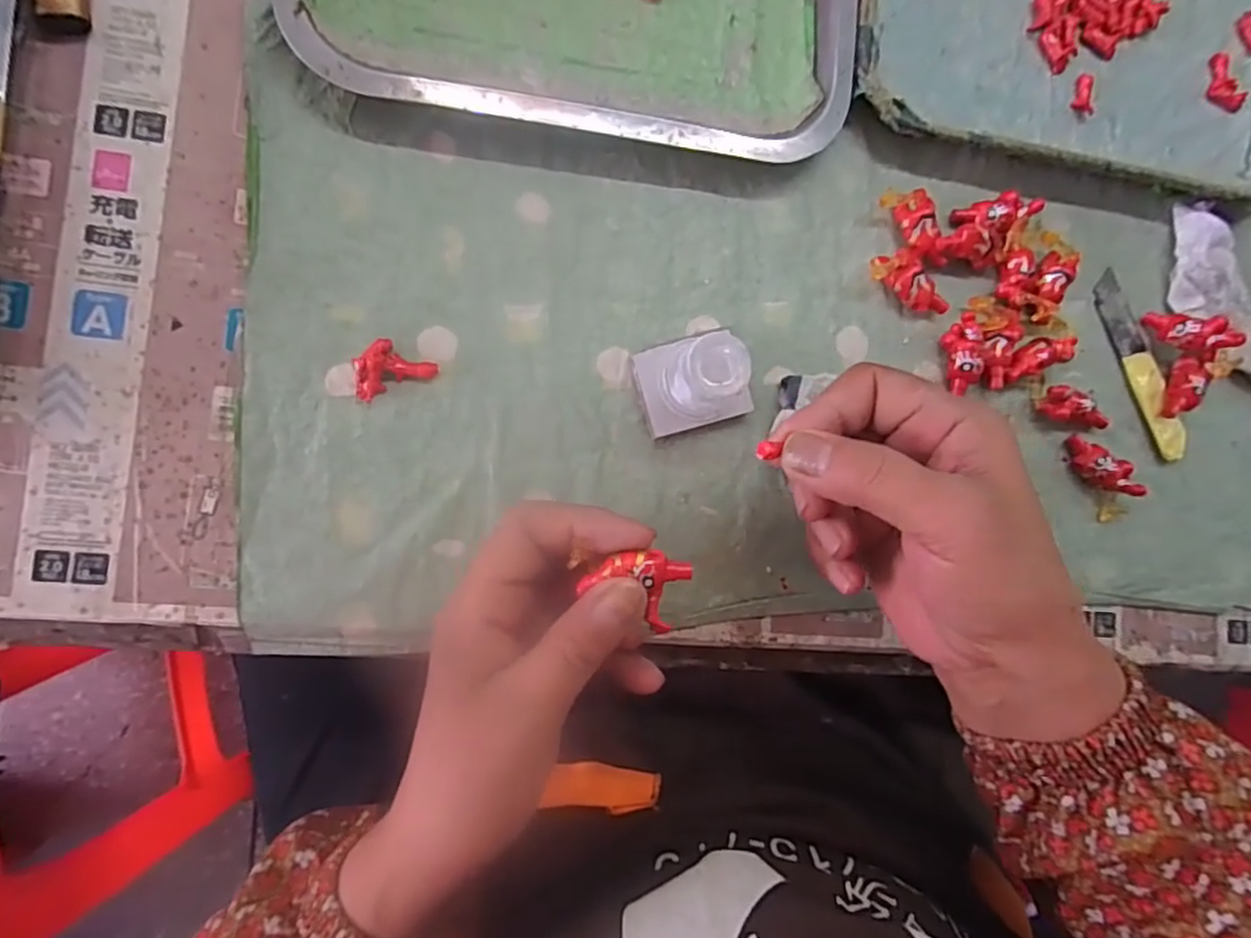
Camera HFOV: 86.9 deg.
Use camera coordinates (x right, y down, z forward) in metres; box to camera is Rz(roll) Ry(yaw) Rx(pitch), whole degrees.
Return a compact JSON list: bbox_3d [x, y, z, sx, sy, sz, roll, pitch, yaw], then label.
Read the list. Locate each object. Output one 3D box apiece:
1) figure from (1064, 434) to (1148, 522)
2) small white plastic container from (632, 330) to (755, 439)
[{"bbox_3d":[0.250,0.003,0.343,0.020,0.016,0.047,-29,93,-9],"label":"figure"},{"bbox_3d":[0.034,-0.040,0.297,0.049,0.046,0.040,-15,91,-9],"label":"small white plastic container"}]

